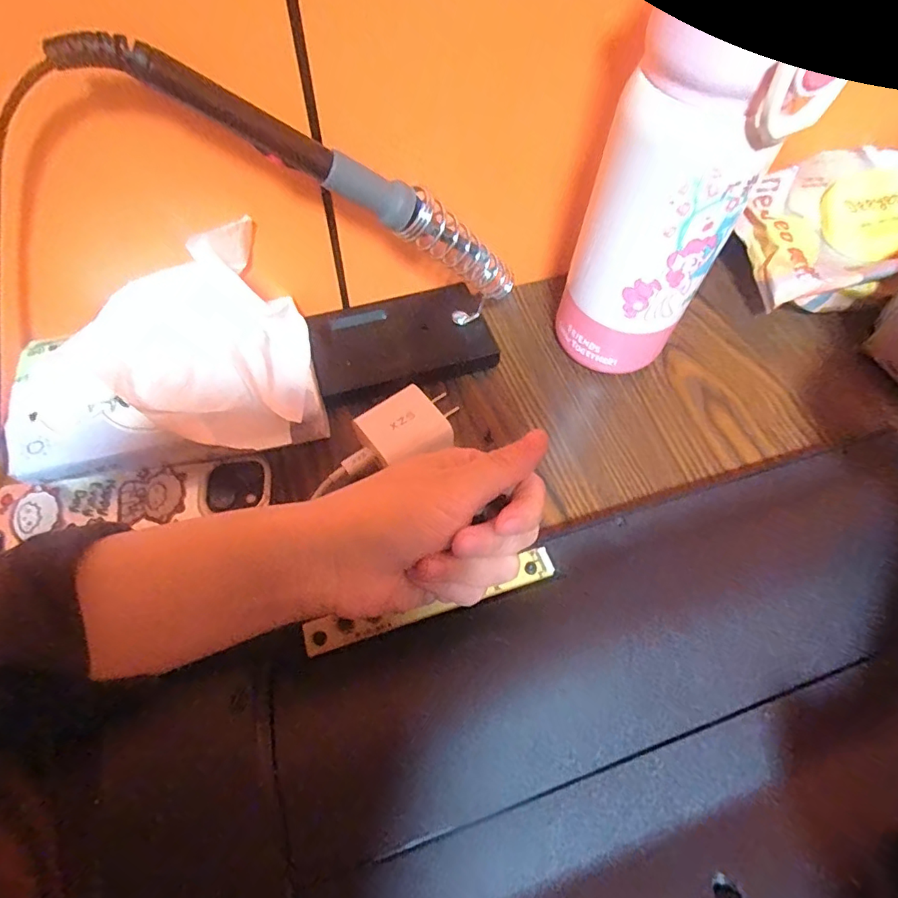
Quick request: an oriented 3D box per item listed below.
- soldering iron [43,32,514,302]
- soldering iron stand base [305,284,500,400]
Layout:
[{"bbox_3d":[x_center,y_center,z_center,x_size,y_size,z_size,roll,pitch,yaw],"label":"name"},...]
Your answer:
[{"bbox_3d":[-0.043,-0.119,0.235,0.222,0.028,0.024,9,51,-42],"label":"soldering iron"},{"bbox_3d":[-0.030,-0.068,0.326,0.112,0.021,0.068,-19,62,-13],"label":"soldering iron stand base"}]

